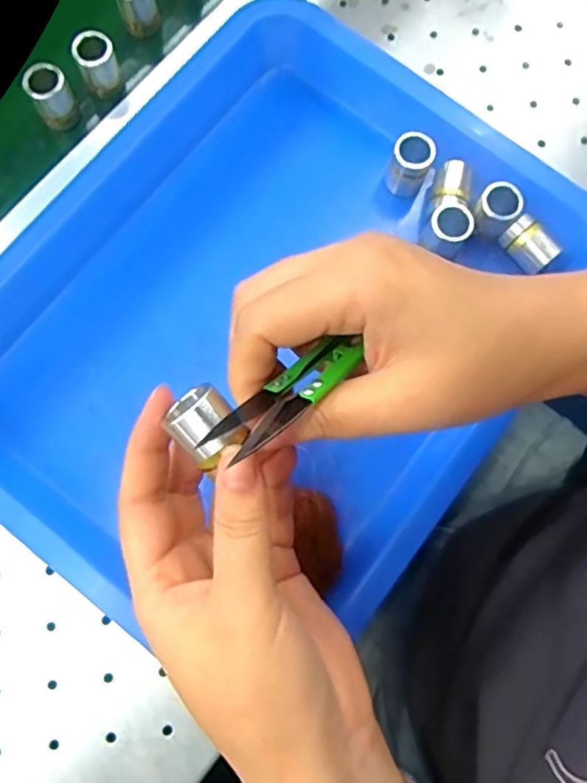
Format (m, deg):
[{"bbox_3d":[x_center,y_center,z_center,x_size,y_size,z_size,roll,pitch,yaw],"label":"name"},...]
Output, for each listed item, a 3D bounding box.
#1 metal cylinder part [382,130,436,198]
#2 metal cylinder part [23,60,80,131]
[{"bbox_3d":[0.066,-0.130,0.332,0.023,0.033,0.022,0,78,-2],"label":"metal cylinder part"},{"bbox_3d":[-0.145,-0.176,0.348,0.022,0.040,0.018,-30,81,-8],"label":"metal cylinder part"}]

